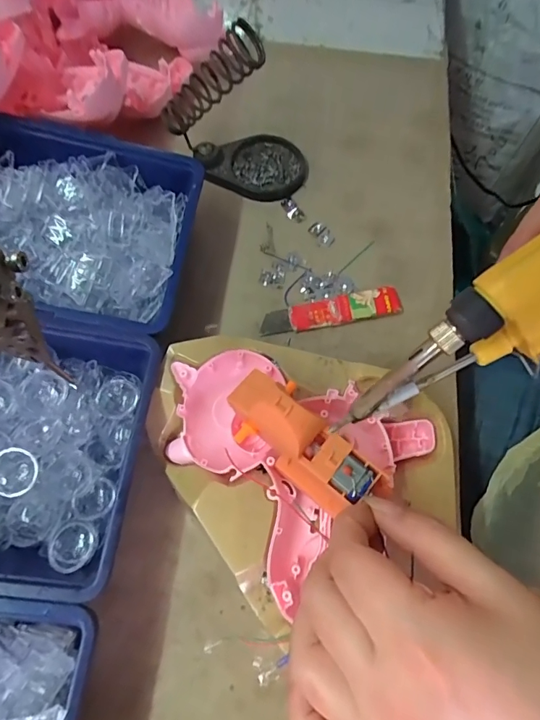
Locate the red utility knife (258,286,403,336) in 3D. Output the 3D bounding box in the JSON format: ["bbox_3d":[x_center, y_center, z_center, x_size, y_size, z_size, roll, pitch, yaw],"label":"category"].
[{"bbox_3d":[0.045,-0.037,0.328,0.104,0.013,0.023,-8,68,-5],"label":"red utility knife"}]

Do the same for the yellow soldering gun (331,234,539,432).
[{"bbox_3d":[0.114,-0.030,0.158,0.199,0.036,0.034,-32,71,11],"label":"yellow soldering gun"}]

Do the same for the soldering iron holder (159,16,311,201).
[{"bbox_3d":[-0.020,-0.190,0.332,0.106,0.101,0.065,19,69,6],"label":"soldering iron holder"}]

